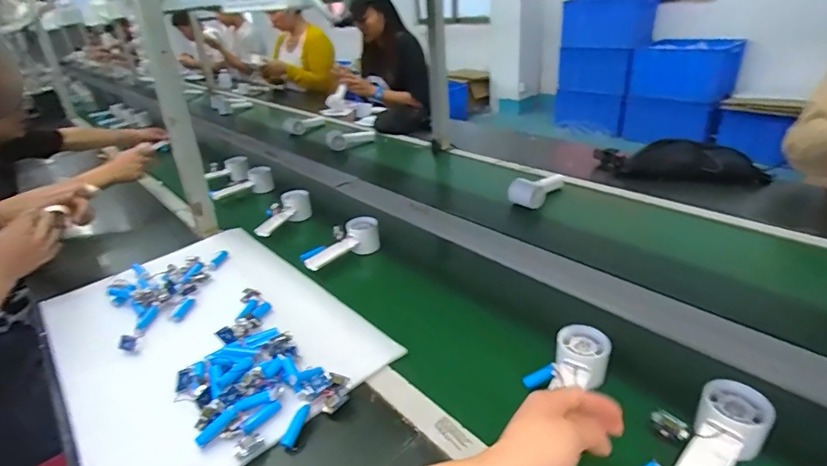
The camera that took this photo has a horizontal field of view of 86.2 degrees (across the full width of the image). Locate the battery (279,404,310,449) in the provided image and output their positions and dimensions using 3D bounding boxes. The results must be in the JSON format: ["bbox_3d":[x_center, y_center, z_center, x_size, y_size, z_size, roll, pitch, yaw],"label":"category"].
[{"bbox_3d":[-0.132,0.218,0.500,0.016,0.013,0.049,9,51,25],"label":"battery"}]

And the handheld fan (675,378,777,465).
[{"bbox_3d":[0.287,0.207,0.420,0.154,0.044,0.056,-27,35,-34],"label":"handheld fan"}]

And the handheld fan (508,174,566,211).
[{"bbox_3d":[0.282,-0.107,1.007,0.128,0.058,0.068,-28,36,-35],"label":"handheld fan"}]

